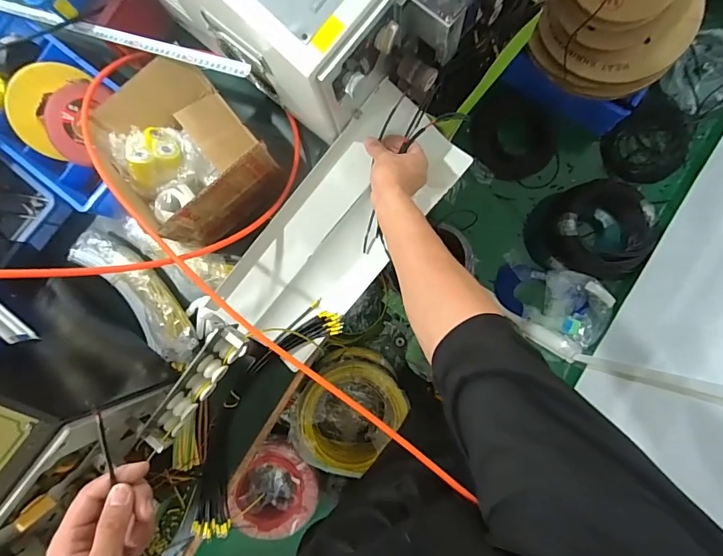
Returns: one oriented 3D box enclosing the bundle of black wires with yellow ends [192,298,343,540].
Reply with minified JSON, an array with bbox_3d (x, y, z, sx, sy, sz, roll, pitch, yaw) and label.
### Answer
[{"bbox_3d":[-0.182,0.220,0.684,0.123,0.038,0.419,30,90,5],"label":"bundle of black wires with yellow ends"}]

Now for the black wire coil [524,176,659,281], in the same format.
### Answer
[{"bbox_3d":[0.696,-0.156,1.295,0.338,0.109,0.290,10,88,5],"label":"black wire coil"}]

